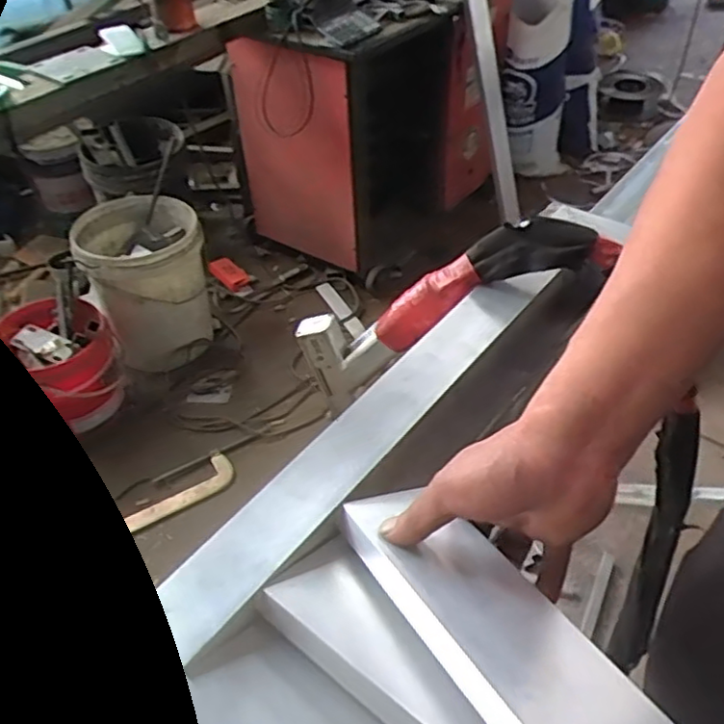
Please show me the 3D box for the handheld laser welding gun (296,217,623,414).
[{"bbox_3d":[0.063,-0.053,0.638,0.313,0.093,0.046,-29,34,30],"label":"handheld laser welding gun"}]

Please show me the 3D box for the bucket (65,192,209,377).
[{"bbox_3d":[-0.539,-0.189,1.709,0.304,0.357,0.349,-20,46,-17],"label":"bucket"}]

